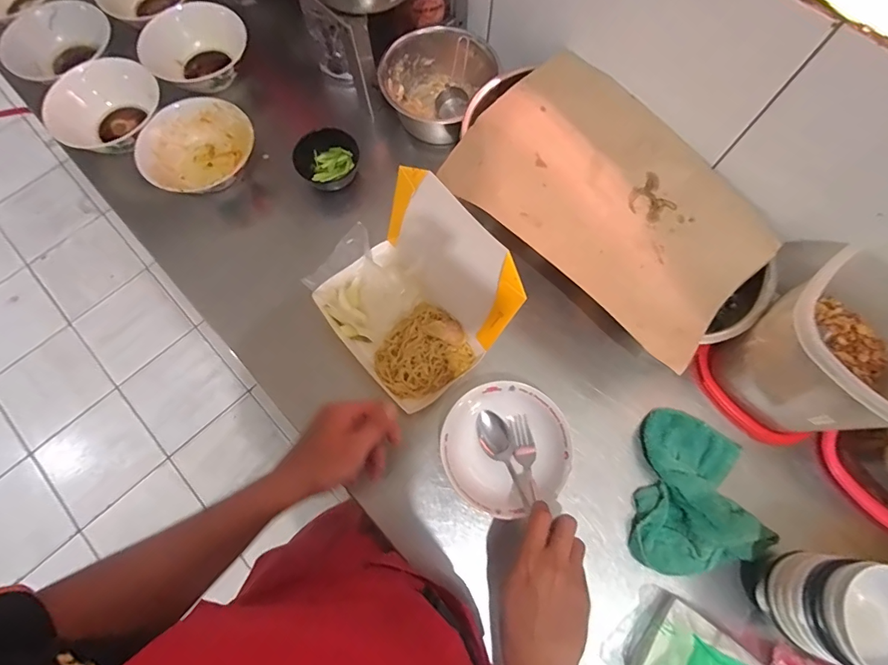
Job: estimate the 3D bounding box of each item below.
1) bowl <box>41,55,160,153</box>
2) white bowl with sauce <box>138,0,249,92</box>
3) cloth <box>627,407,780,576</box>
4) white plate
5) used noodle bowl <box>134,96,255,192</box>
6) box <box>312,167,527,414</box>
[{"bbox_3d":[-0.496,-0.330,0.670,0.152,0.065,0.144,0,72,0],"label":"bowl"},{"bbox_3d":[-0.378,-0.435,0.698,0.151,0.070,0.137,38,76,11],"label":"white bowl with sauce"},{"bbox_3d":[0.298,0.186,0.513,0.140,0.037,0.178,13,73,4],"label":"cloth"},{"bbox_3d":[0.072,0.135,0.524,0.141,0.047,0.138,0,72,0],"label":"white plate"},{"bbox_3d":[-0.351,-0.259,0.651,0.139,0.066,0.154,43,77,12],"label":"used noodle bowl"},{"bbox_3d":[-0.039,-0.041,0.511,0.170,0.175,0.196,-40,77,-12],"label":"box"}]

